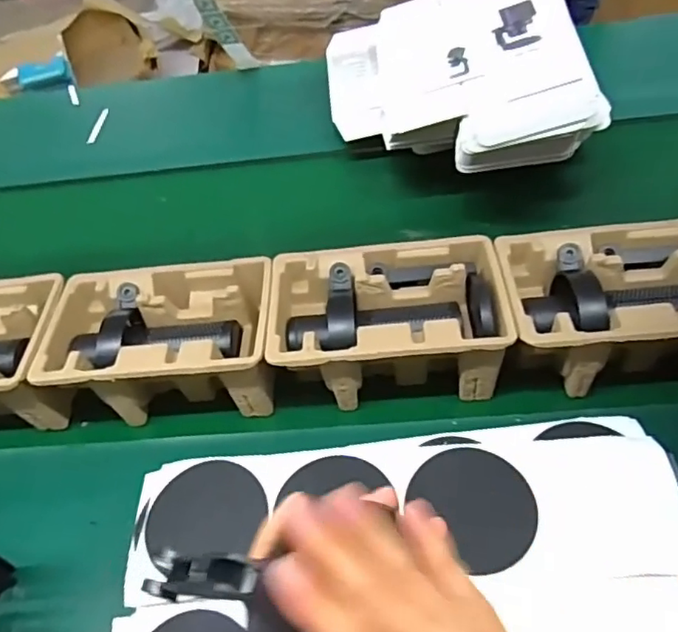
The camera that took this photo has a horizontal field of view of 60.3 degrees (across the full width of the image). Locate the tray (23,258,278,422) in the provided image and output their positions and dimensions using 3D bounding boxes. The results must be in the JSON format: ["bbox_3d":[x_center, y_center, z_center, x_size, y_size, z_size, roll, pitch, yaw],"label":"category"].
[{"bbox_3d":[-0.182,0.028,0.624,0.231,0.097,0.143,-3,49,1],"label":"tray"}]

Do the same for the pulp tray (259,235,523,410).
[{"bbox_3d":[0.045,0.005,0.600,0.229,0.096,0.154,-3,49,2],"label":"pulp tray"}]

